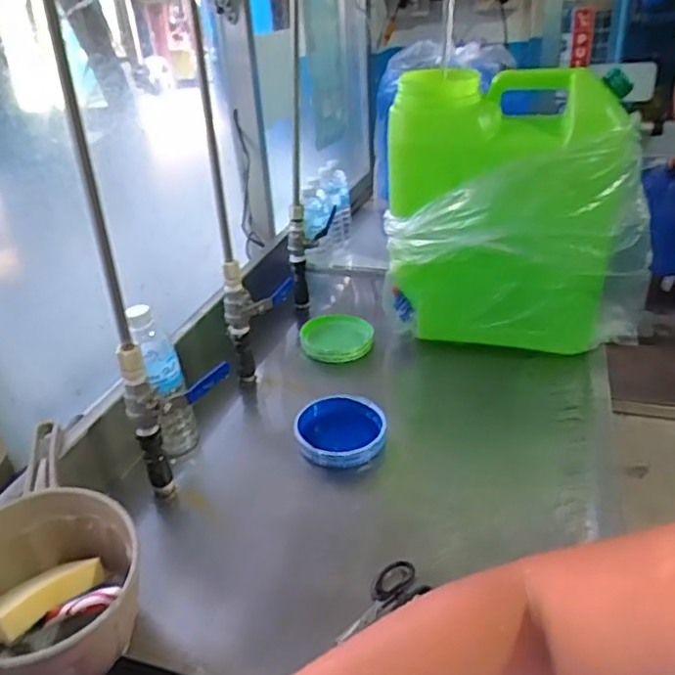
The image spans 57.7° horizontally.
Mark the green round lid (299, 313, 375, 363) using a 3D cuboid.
[{"bbox_3d":[0.000,0.000,1.029,0.120,0.025,0.104,0,42,-8],"label":"green round lid"}]

